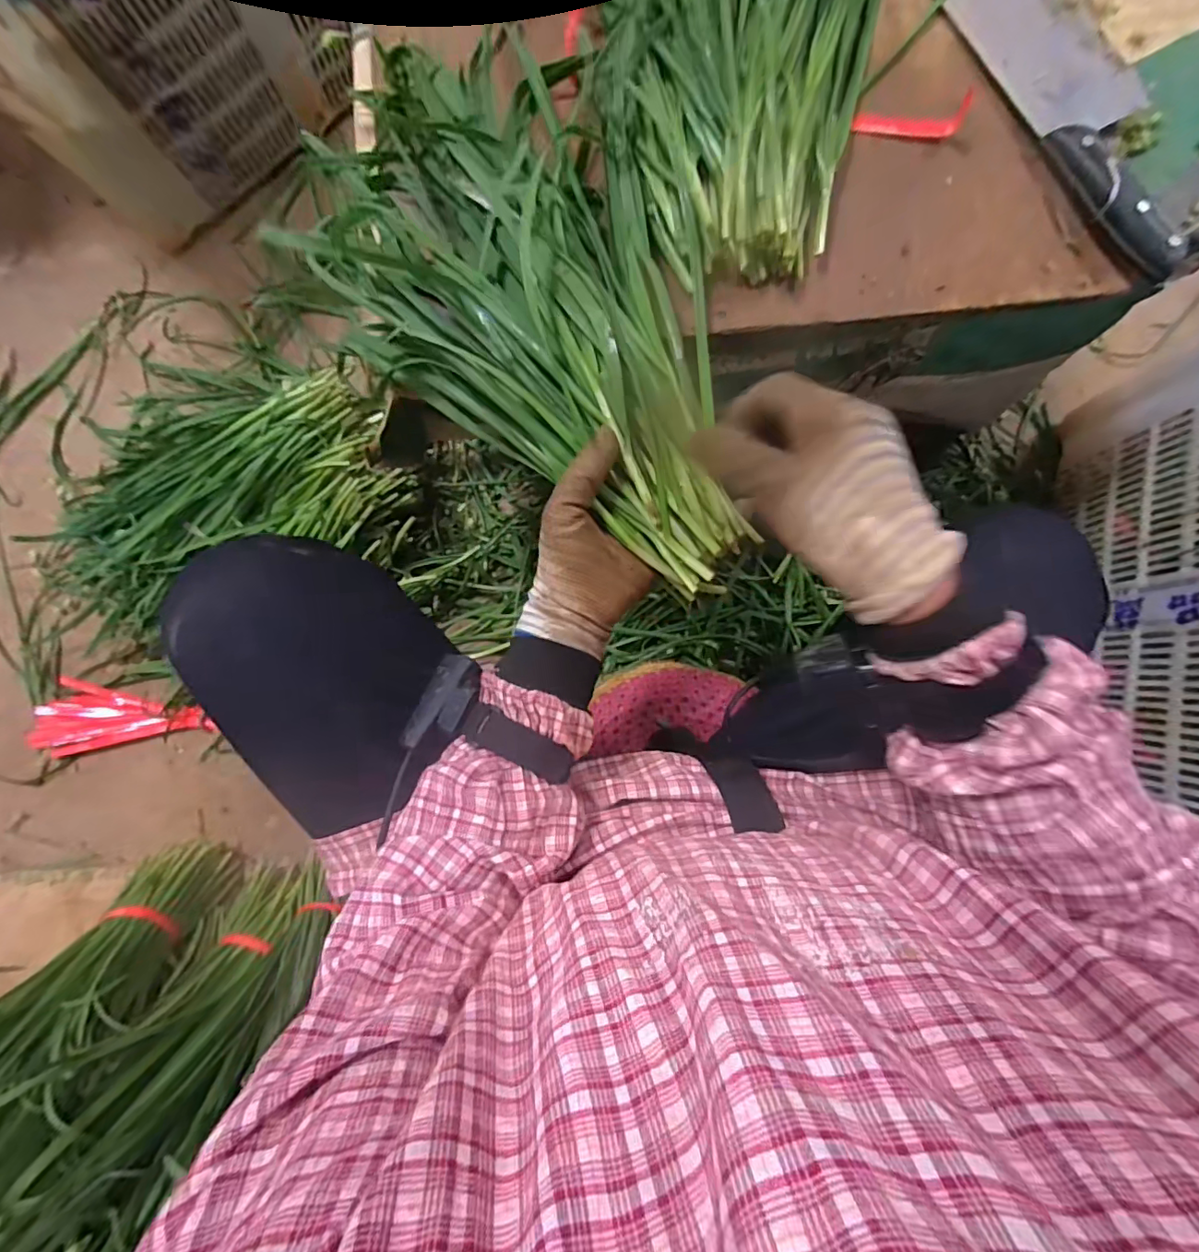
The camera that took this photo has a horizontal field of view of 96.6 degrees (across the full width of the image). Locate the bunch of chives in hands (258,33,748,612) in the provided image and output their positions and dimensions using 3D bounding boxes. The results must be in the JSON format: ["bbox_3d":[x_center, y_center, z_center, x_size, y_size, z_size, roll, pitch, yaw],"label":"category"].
[{"bbox_3d":[-0.042,-0.206,0.351,0.218,0.051,0.410,-36,82,-2],"label":"bunch of chives in hands"}]

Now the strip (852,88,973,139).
[{"bbox_3d":[0.219,-0.352,0.373,0.082,0.008,0.030,-8,78,6],"label":"strip"}]

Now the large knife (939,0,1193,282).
[{"bbox_3d":[0.327,-0.367,0.362,0.076,0.022,0.281,-27,85,-2],"label":"large knife"}]

